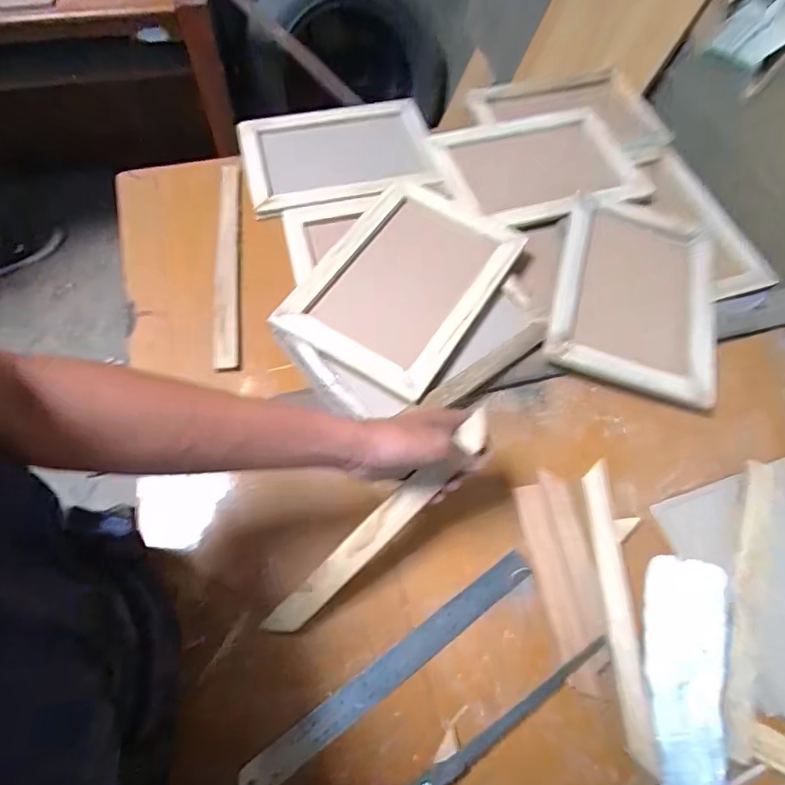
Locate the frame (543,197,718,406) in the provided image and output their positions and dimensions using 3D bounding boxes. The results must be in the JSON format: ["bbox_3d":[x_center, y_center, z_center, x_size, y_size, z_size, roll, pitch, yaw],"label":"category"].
[{"bbox_3d":[0.321,-0.135,0.651,0.207,0.034,0.298,16,64,6],"label":"frame"}]

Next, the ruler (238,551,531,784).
[{"bbox_3d":[0.003,0.260,0.468,0.320,0.006,0.031,-32,69,-16],"label":"ruler"}]

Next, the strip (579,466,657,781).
[{"bbox_3d":[0.225,0.206,0.490,0.030,0.013,0.276,2,64,-1],"label":"strip"}]

